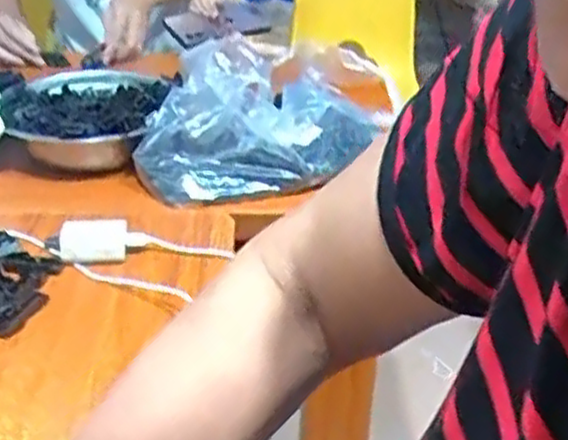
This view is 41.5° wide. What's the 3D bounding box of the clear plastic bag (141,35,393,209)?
[{"bbox_3d":[-0.010,-0.130,0.806,0.165,0.128,0.308,17,34,25],"label":"clear plastic bag"}]

